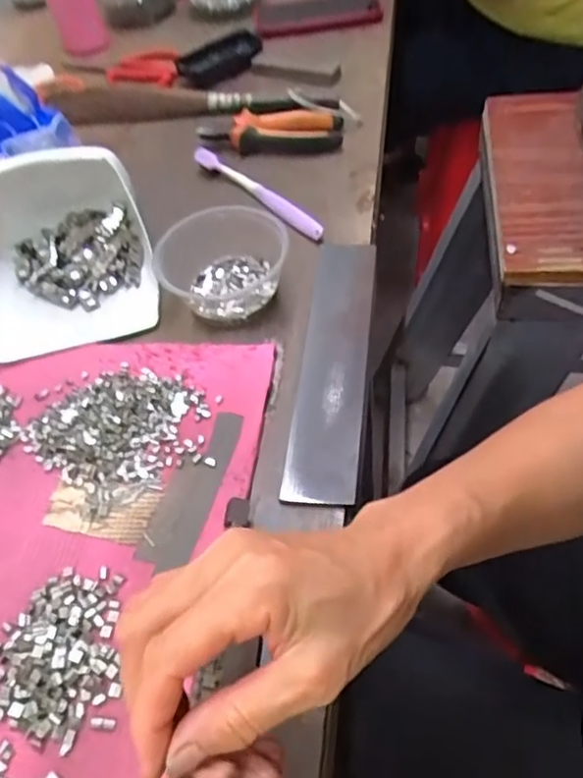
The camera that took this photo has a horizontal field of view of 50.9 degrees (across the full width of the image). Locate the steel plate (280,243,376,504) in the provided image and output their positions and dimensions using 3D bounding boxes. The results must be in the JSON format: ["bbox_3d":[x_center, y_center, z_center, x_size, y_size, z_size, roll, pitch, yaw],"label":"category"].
[{"bbox_3d":[0.033,-0.027,0.468,0.052,0.011,0.246,-3,53,18],"label":"steel plate"}]

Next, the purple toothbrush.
[{"bbox_3d":[-0.032,-0.194,0.594,0.018,0.013,0.180,-40,57,-20],"label":"purple toothbrush"}]

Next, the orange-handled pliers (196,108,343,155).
[{"bbox_3d":[-0.024,-0.274,0.647,0.150,0.023,0.043,-2,53,7],"label":"orange-handled pliers"}]

